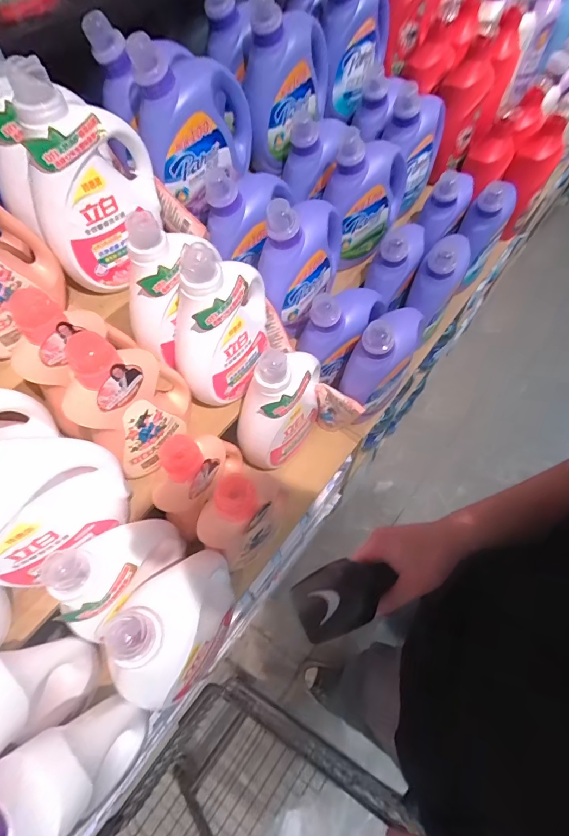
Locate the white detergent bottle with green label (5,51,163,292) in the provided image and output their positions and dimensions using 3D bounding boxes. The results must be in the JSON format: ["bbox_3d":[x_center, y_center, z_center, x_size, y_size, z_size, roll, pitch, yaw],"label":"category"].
[{"bbox_3d":[-0.306,-0.367,0.651,0.104,0.290,0.180,20,63,11],"label":"white detergent bottle with green label"}]

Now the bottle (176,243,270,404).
[{"bbox_3d":[-0.107,-0.155,0.714,0.095,0.289,0.199,34,66,17],"label":"bottle"}]

